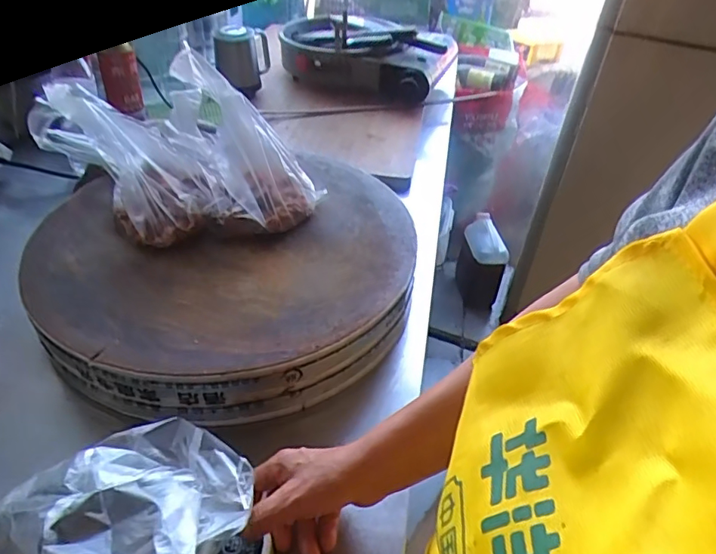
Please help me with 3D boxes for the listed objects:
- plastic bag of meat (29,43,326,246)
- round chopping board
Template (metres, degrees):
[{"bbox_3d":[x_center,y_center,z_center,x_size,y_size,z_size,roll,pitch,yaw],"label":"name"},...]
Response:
[{"bbox_3d":[-0.207,-0.156,0.643,0.306,0.213,0.115,-8,40,-17],"label":"plastic bag of meat"},{"bbox_3d":[-0.156,-0.020,0.680,0.435,0.088,0.449,3,38,-3],"label":"round chopping board"}]

